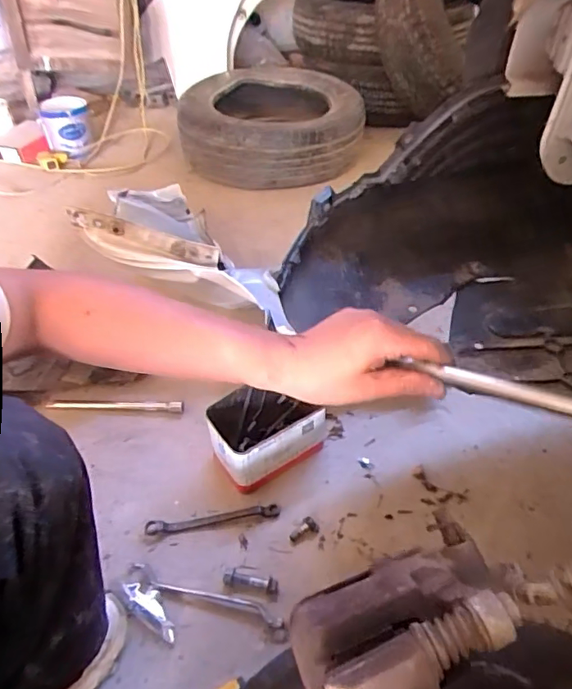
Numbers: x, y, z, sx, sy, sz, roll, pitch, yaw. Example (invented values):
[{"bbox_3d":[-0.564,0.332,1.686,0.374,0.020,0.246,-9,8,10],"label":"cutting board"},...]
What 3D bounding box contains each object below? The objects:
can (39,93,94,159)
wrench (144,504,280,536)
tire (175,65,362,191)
[{"bbox_3d":[-0.708,-0.704,1.664,0.145,0.174,0.145,-19,45,-19],"label":"can"},{"bbox_3d":[-0.107,0.257,0.753,0.193,0.008,0.022,-6,42,-4],"label":"wrench"},{"bbox_3d":[-0.055,-0.699,1.670,0.554,0.201,0.534,-10,43,-9],"label":"tire"}]

